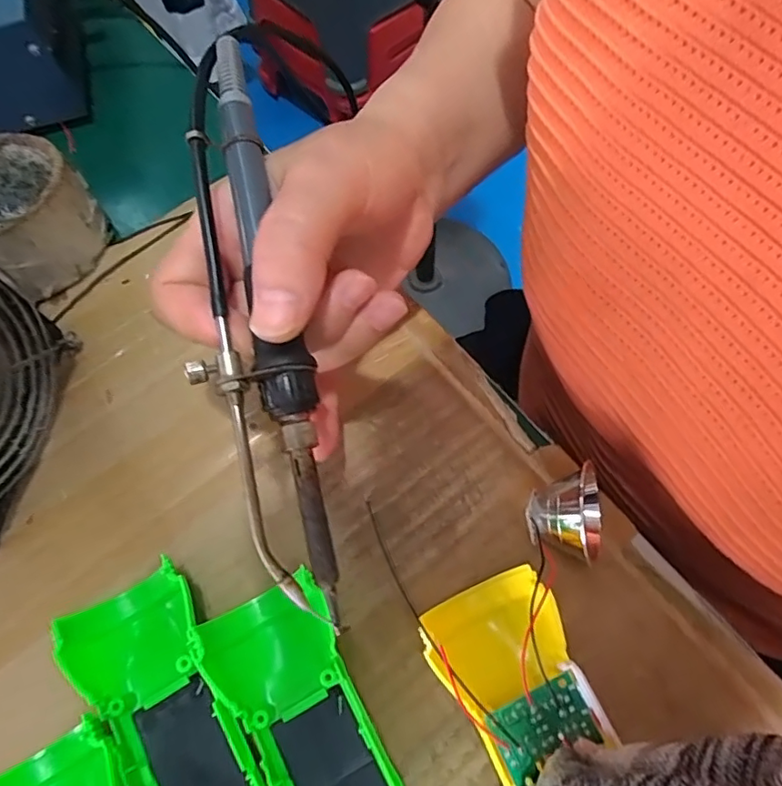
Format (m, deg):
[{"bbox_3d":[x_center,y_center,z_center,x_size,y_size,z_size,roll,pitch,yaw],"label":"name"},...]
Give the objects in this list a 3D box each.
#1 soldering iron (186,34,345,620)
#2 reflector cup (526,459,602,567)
[{"bbox_3d":[-0.051,-0.029,0.191,0.035,0.022,0.211,-12,79,-2],"label":"soldering iron"},{"bbox_3d":[0.071,0.051,0.235,0.025,0.033,0.038,7,68,6],"label":"reflector cup"}]

